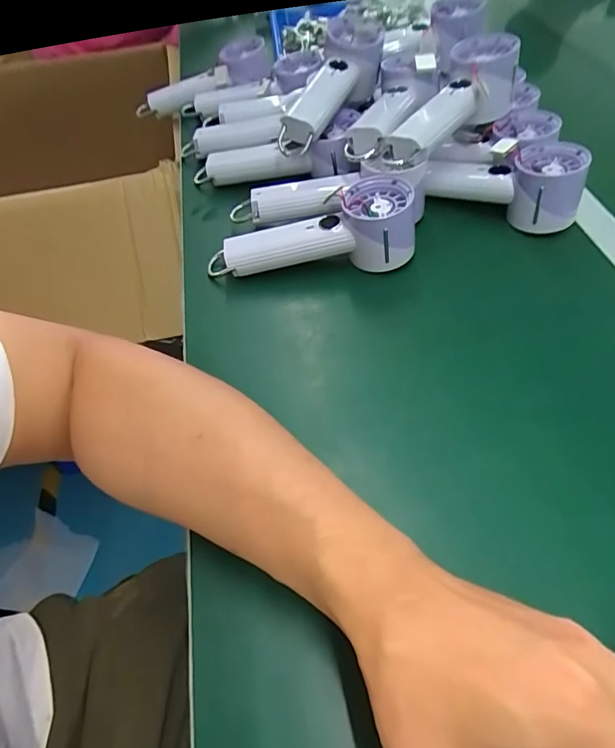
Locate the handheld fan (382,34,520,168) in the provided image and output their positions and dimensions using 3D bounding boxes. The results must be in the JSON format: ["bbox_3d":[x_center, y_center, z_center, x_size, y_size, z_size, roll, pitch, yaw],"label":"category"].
[{"bbox_3d":[0.134,-0.248,0.424,0.065,0.059,0.167,26,60,22],"label":"handheld fan"}]

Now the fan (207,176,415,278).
[{"bbox_3d":[0.000,-0.131,0.421,0.186,0.055,0.062,-1,53,3],"label":"fan"}]

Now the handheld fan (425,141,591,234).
[{"bbox_3d":[0.187,-0.183,0.446,0.142,0.055,0.068,13,56,13],"label":"handheld fan"}]

